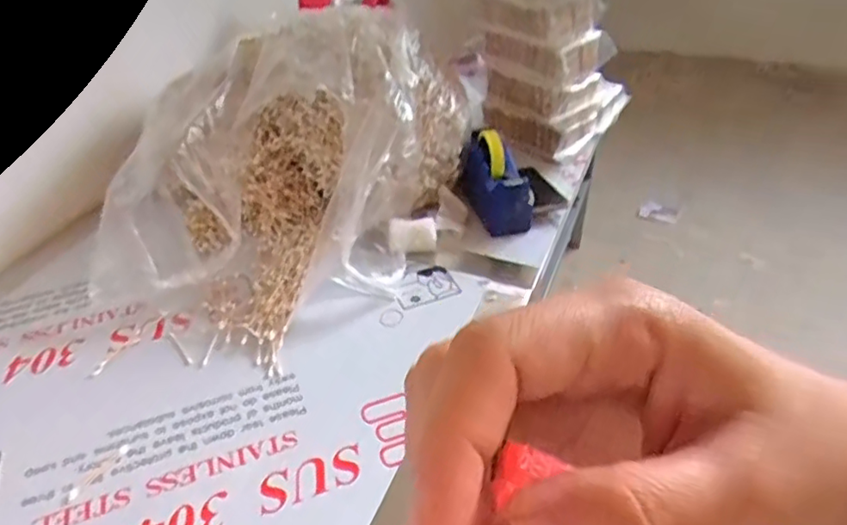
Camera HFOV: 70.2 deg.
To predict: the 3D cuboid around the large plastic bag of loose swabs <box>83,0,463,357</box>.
[{"bbox_3d":[-0.242,-0.158,0.937,0.439,0.263,0.534,19,44,25],"label":"large plastic bag of loose swabs"}]

